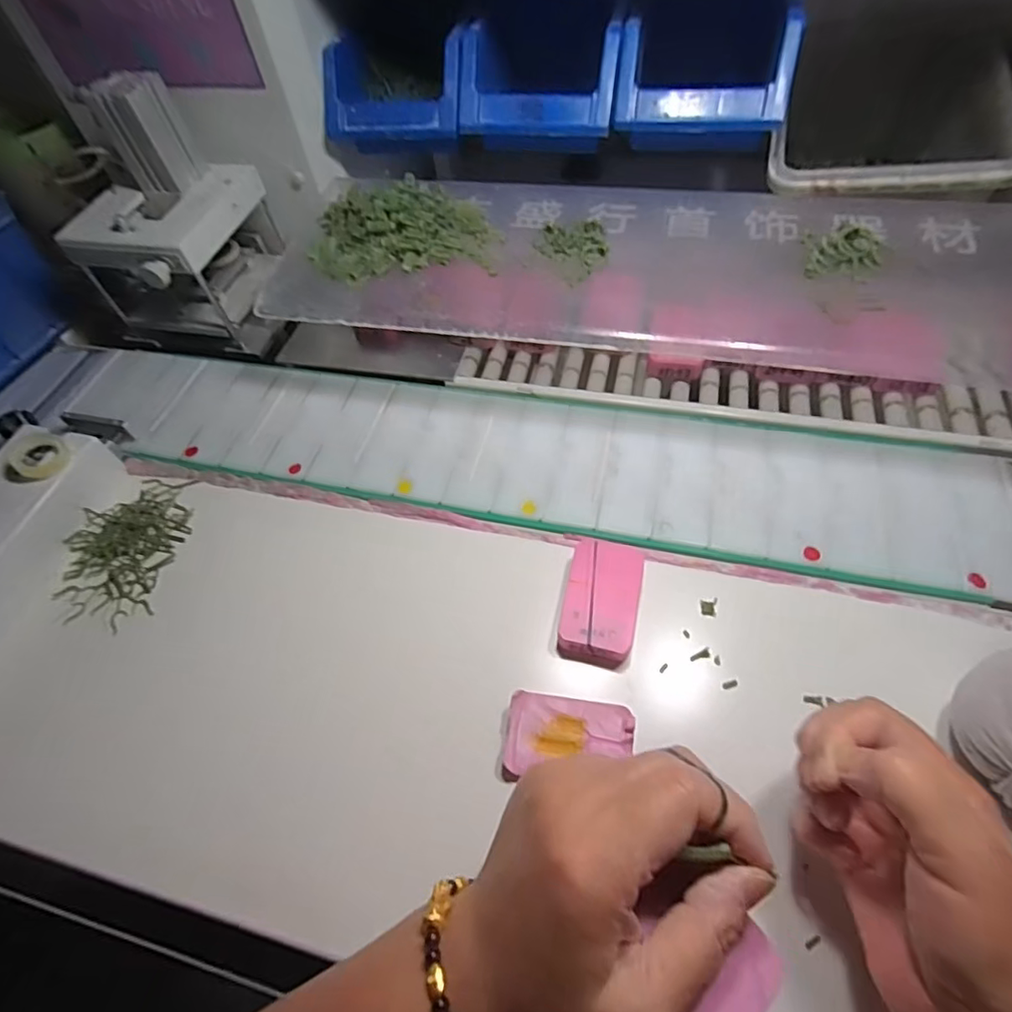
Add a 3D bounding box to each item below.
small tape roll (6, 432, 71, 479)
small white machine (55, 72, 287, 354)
[{"bbox_3d":[-0.353,-0.038,0.422,0.039,0.015,0.036,-2,57,3],"label":"small tape roll"},{"bbox_3d":[-0.303,-0.260,0.502,0.145,0.182,0.145,21,62,17],"label":"small white machine"}]

